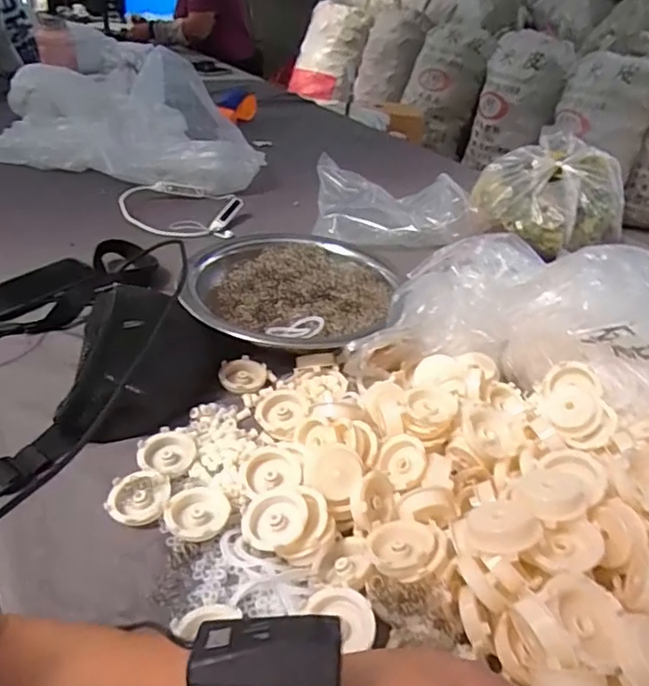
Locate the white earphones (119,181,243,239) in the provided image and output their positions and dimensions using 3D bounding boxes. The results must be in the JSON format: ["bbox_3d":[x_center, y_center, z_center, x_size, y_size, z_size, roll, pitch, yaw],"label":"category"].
[{"bbox_3d":[-0.266,-0.254,1.054,0.219,0.028,0.199,2,34,-7],"label":"white earphones"}]

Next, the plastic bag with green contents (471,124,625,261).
[{"bbox_3d":[0.392,-0.274,1.014,0.218,0.137,0.245,-19,41,-32],"label":"plastic bag with green contents"}]

